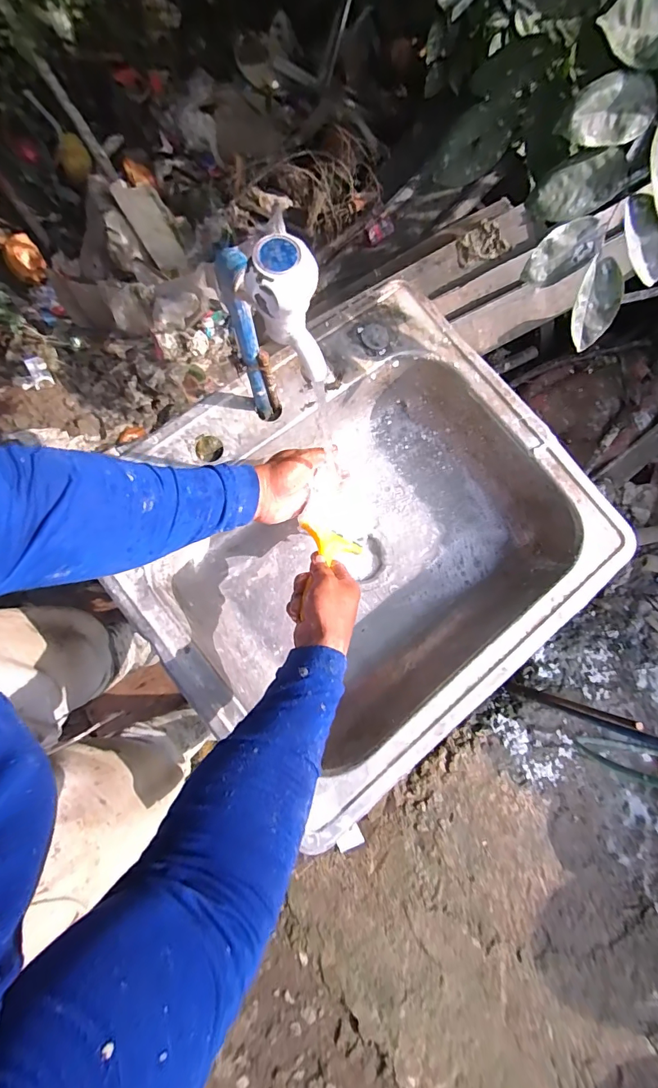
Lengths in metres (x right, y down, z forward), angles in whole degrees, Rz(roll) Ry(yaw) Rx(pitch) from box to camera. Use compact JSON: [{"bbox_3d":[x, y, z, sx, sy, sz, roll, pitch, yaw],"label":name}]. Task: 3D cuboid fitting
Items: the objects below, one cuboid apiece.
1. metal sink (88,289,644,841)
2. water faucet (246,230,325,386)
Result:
[{"bbox_3d":[0.050,-0.011,0.652,0.611,0.177,0.538,-39,86,-8],"label":"metal sink"},{"bbox_3d":[-0.026,-0.177,0.327,0.066,0.085,0.047,21,82,-1],"label":"water faucet"}]

